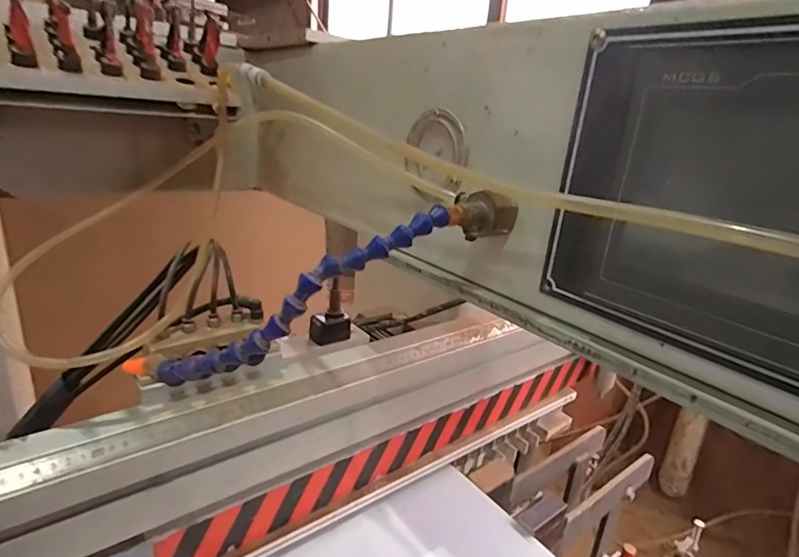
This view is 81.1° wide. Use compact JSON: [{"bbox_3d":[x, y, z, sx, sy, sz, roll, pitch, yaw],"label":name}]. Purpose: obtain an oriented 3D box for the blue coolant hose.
[{"bbox_3d":[-0.066,0.012,0.298,0.222,0.034,0.030,-31,25,-2],"label":"blue coolant hose"}]

